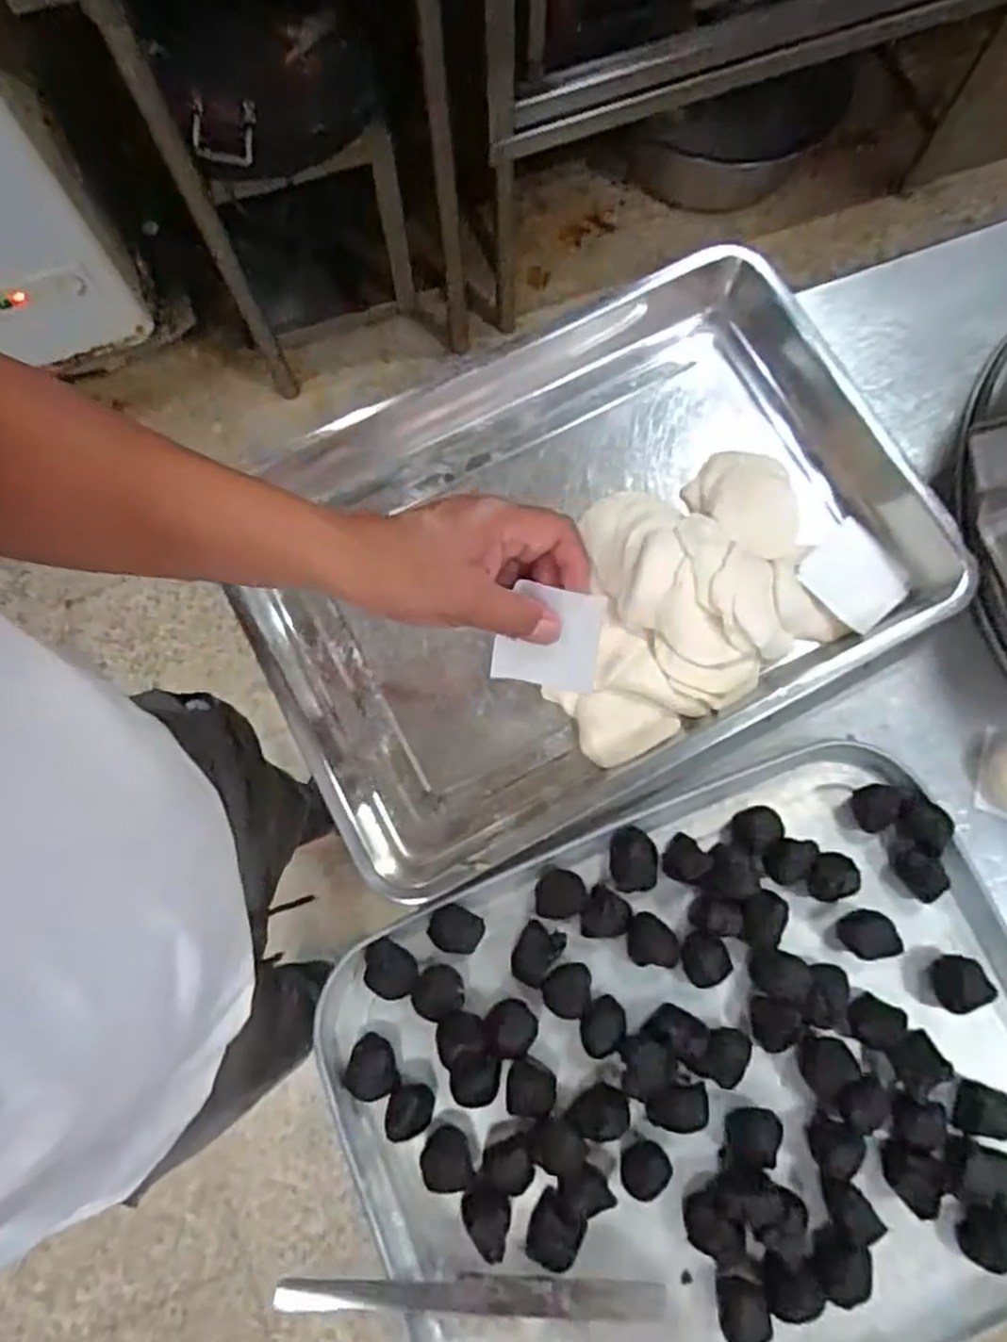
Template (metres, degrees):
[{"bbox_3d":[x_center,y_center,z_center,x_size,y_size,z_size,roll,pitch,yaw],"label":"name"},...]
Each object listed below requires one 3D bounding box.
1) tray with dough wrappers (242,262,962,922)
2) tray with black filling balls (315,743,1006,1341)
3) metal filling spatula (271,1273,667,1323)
[{"bbox_3d":[0.062,-0.096,0.583,0.515,0.061,0.352,-27,79,-8],"label":"tray with dough wrappers"},{"bbox_3d":[0.136,0.275,0.493,0.461,0.046,0.365,-23,79,-8],"label":"tray with black filling balls"},{"bbox_3d":[-0.022,0.390,0.468,0.241,0.008,0.024,1,77,-2],"label":"metal filling spatula"}]

